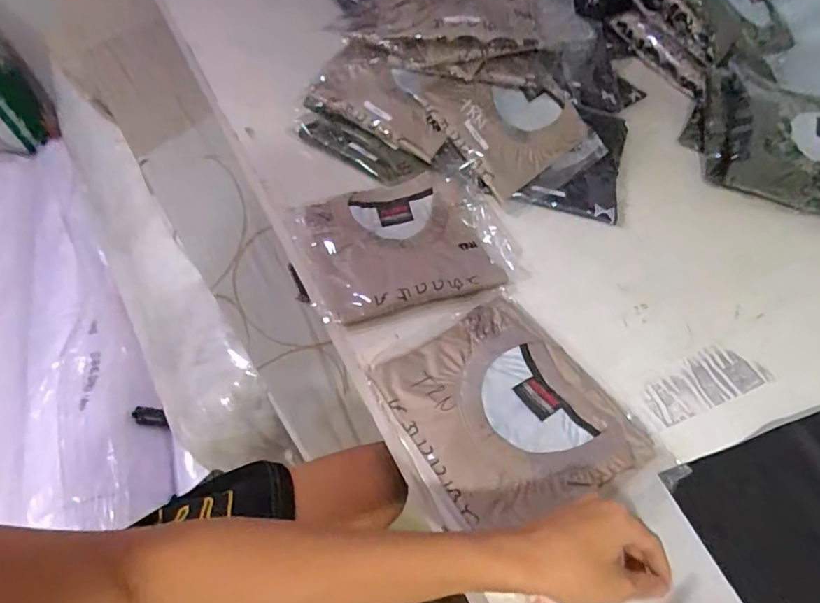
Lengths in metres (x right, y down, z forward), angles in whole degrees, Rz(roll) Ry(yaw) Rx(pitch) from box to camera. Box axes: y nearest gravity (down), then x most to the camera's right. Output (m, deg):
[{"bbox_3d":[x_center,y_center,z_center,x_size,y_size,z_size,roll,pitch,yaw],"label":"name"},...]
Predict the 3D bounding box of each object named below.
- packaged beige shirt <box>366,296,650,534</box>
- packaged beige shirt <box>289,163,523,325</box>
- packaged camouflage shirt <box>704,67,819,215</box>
[{"bbox_3d":[0.089,0.099,0.494,0.198,0.026,0.203,-21,58,-21],"label":"packaged beige shirt"},{"bbox_3d":[-0.002,-0.071,0.614,0.244,0.025,0.184,-15,56,-17],"label":"packaged beige shirt"},{"bbox_3d":[0.532,-0.233,0.760,0.187,0.071,0.223,10,52,2],"label":"packaged camouflage shirt"}]

